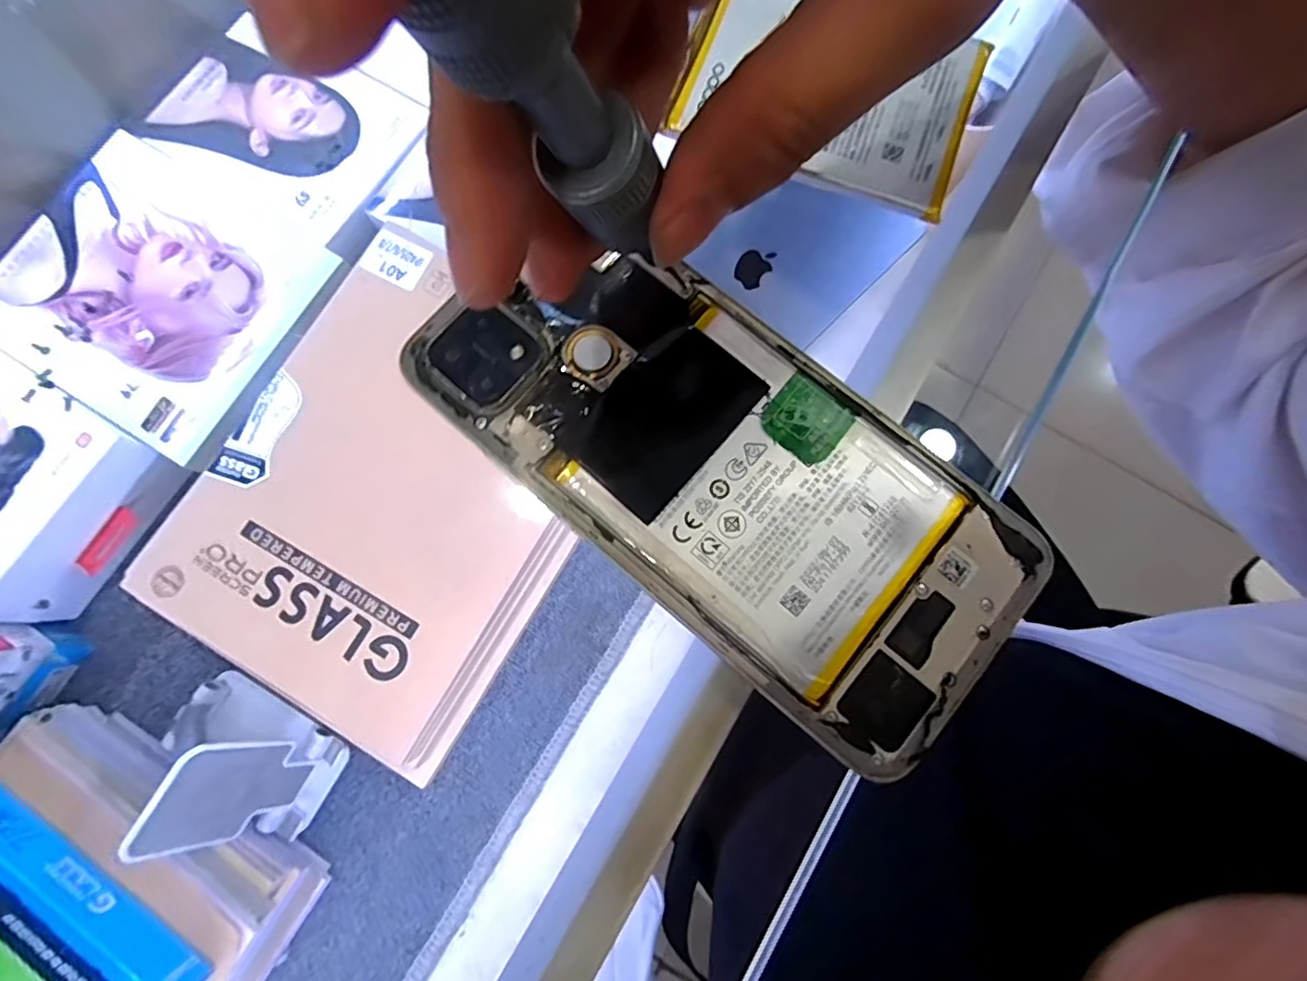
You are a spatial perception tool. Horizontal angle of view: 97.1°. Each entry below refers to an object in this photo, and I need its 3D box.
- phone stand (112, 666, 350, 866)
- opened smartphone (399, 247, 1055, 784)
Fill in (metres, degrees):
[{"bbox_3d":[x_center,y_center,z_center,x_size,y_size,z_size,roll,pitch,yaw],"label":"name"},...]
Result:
[{"bbox_3d":[-0.263,0.168,0.347,0.106,0.098,0.063,29,80,5],"label":"phone stand"},{"bbox_3d":[0.018,-0.008,0.146,0.155,0.005,0.074,40,81,7],"label":"opened smartphone"}]

